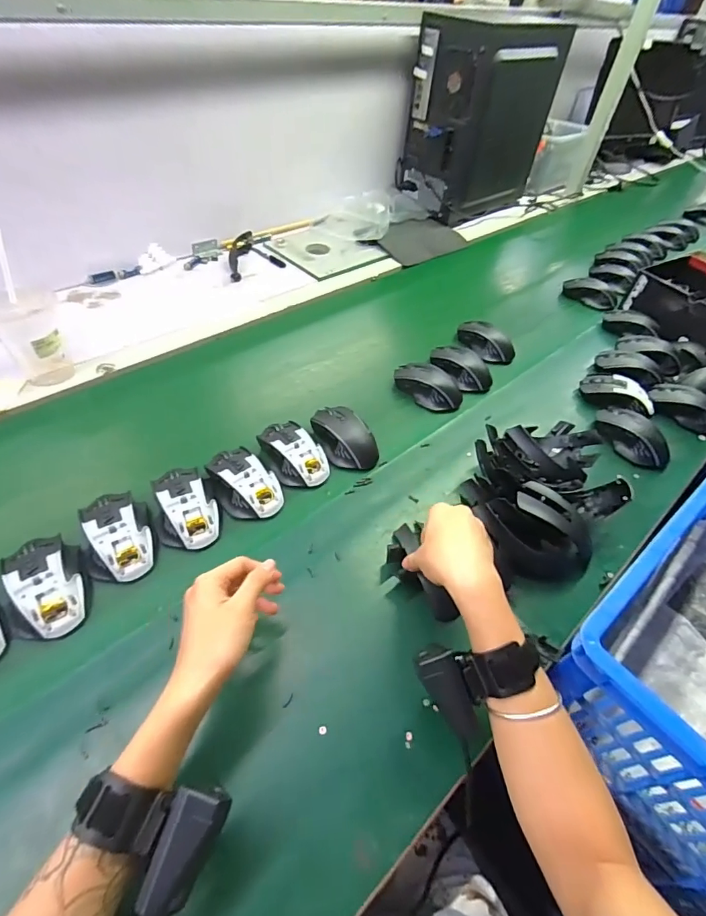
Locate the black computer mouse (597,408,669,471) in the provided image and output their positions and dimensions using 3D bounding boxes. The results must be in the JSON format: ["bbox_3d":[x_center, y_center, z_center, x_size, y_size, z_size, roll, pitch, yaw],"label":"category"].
[{"bbox_3d":[0.421,-0.034,0.680,0.056,0.036,0.112,-19,54,-22],"label":"black computer mouse"}]

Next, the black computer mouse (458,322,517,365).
[{"bbox_3d":[0.246,-0.214,0.836,0.056,0.032,0.112,-30,59,-29],"label":"black computer mouse"}]

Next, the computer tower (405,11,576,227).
[{"bbox_3d":[0.318,-0.841,1.138,0.365,0.378,0.189,-31,59,-29],"label":"computer tower"}]

